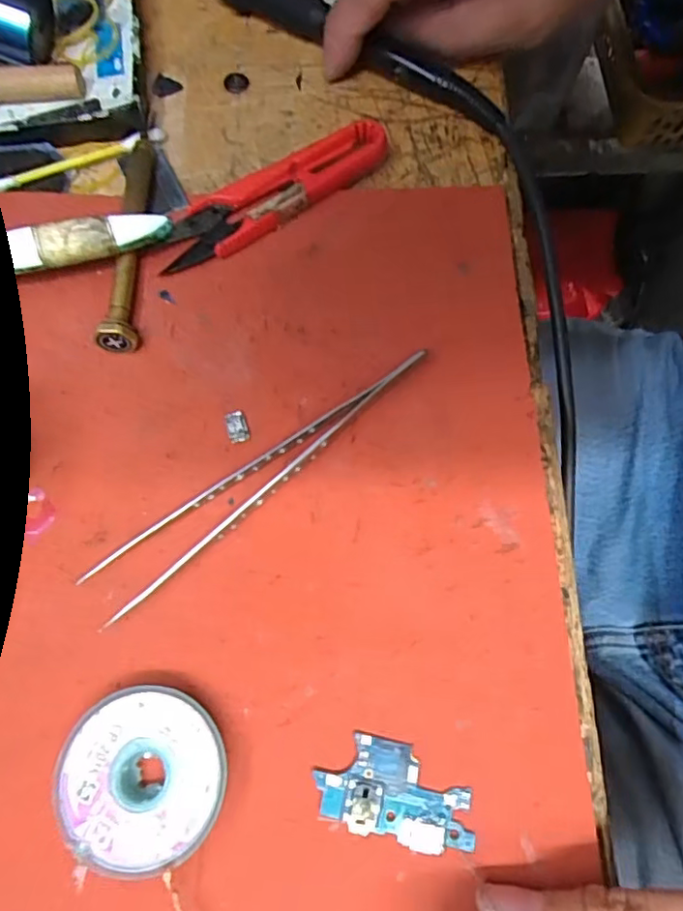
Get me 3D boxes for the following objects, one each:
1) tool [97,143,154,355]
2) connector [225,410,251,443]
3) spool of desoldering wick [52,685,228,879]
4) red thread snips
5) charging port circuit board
[{"bbox_3d":[-0.078,-0.080,0.218,0.013,0.014,0.089,1,72,-1],"label":"tool"},{"bbox_3d":[-0.036,-0.010,0.201,0.007,0.004,0.011,-17,73,-6],"label":"connector"},{"bbox_3d":[-0.054,0.088,0.163,0.043,0.013,0.043,0,72,-1],"label":"spool of desoldering wick"},{"bbox_3d":[-0.025,-0.100,0.227,0.095,0.011,0.026,-27,74,-9],"label":"red thread snips"},{"bbox_3d":[0.016,0.095,0.166,0.044,0.004,0.024,15,72,4],"label":"charging port circuit board"}]

